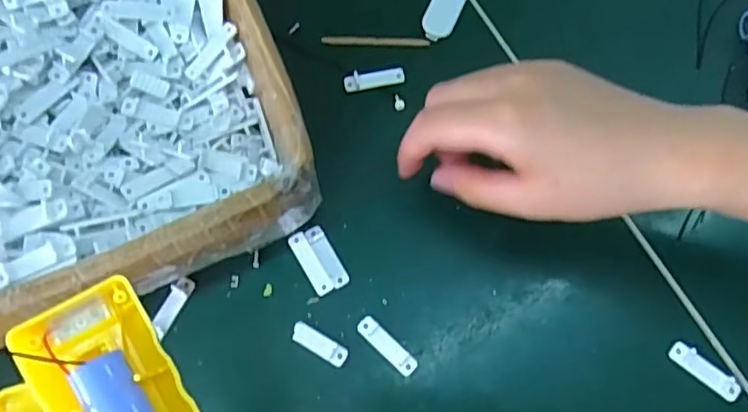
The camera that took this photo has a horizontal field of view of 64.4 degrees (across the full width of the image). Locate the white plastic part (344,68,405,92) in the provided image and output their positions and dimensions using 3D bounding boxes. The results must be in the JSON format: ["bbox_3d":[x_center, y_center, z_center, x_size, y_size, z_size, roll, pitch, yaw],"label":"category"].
[{"bbox_3d":[0.000,-0.078,0.365,0.037,0.006,0.011,-8,71,-2],"label":"white plastic part"}]

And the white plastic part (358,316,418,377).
[{"bbox_3d":[0.007,0.074,0.315,0.037,0.004,0.011,42,77,13],"label":"white plastic part"}]

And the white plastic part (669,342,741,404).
[{"bbox_3d":[0.171,0.086,0.306,0.038,0.005,0.012,39,76,13],"label":"white plastic part"}]

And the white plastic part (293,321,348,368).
[{"bbox_3d":[-0.029,0.073,0.316,0.032,0.004,0.011,29,74,10],"label":"white plastic part"}]

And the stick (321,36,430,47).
[{"bbox_3d":[0.001,-0.105,0.378,0.067,0.004,0.005,3,73,0],"label":"stick"}]

